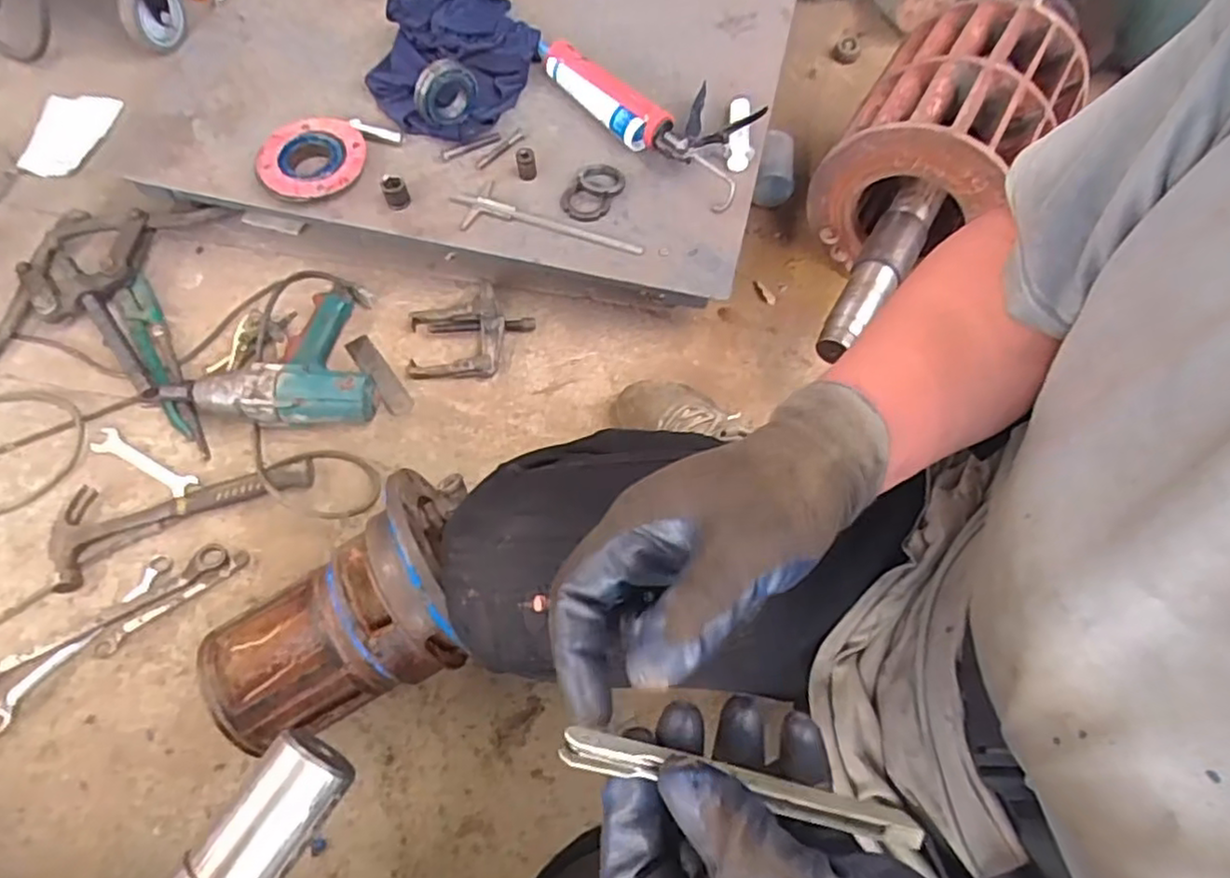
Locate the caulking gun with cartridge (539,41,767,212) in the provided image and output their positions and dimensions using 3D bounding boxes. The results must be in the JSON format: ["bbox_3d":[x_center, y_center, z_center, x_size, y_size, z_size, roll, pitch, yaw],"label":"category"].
[{"bbox_3d":[0.064,-0.533,1.038,0.172,0.056,0.408,-40,72,-19],"label":"caulking gun with cartridge"}]

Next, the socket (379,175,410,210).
[{"bbox_3d":[-0.317,-0.357,0.969,0.034,0.037,0.038,-21,67,-12],"label":"socket"}]

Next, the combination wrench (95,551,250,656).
[{"bbox_3d":[-0.547,0.203,0.832,0.190,0.008,0.025,-37,71,-18],"label":"combination wrench"}]

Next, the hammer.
[{"bbox_3d":[-0.571,0.071,0.880,0.325,0.036,0.123,-24,67,-13],"label":"hammer"}]

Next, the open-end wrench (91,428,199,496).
[{"bbox_3d":[-0.644,0.030,0.913,0.171,0.009,0.037,25,66,10],"label":"open-end wrench"}]

